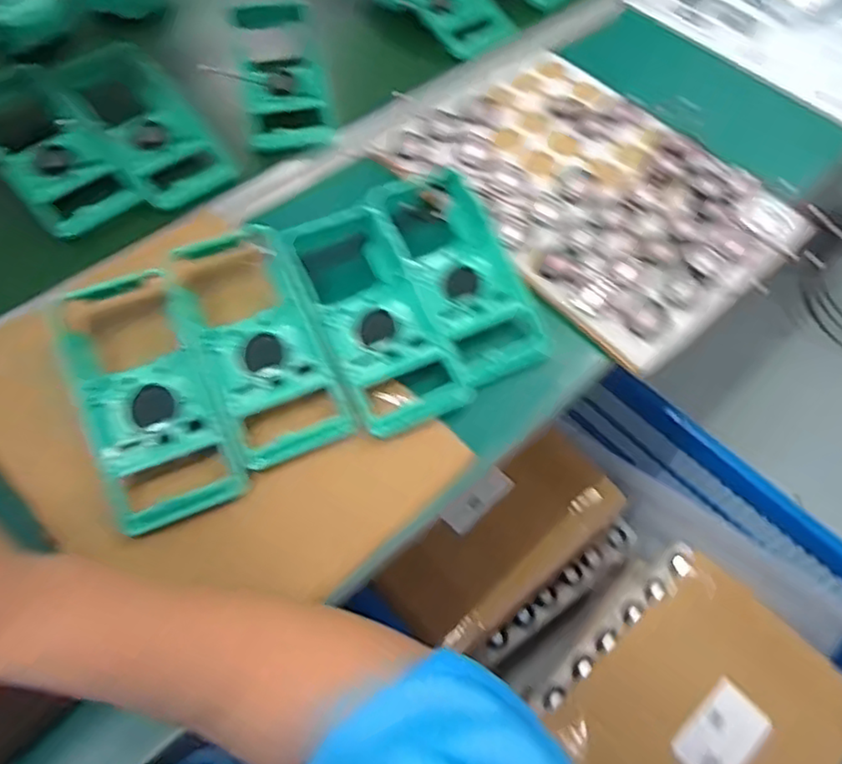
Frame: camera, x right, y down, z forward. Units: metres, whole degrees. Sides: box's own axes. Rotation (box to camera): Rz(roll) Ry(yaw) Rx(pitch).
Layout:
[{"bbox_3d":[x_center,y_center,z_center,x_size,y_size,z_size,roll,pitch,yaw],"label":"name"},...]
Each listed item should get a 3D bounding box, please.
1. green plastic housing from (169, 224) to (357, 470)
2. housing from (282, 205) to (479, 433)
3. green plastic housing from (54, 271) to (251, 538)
[{"bbox_3d":[-0.123,-0.035,0.473,0.086,0.054,0.189,-22,61,-15],"label":"green plastic housing"},{"bbox_3d":[-0.038,-0.051,0.494,0.089,0.060,0.184,-19,60,-14],"label":"housing"},{"bbox_3d":[-0.188,0.006,0.450,0.085,0.047,0.181,-23,61,-15],"label":"green plastic housing"}]

